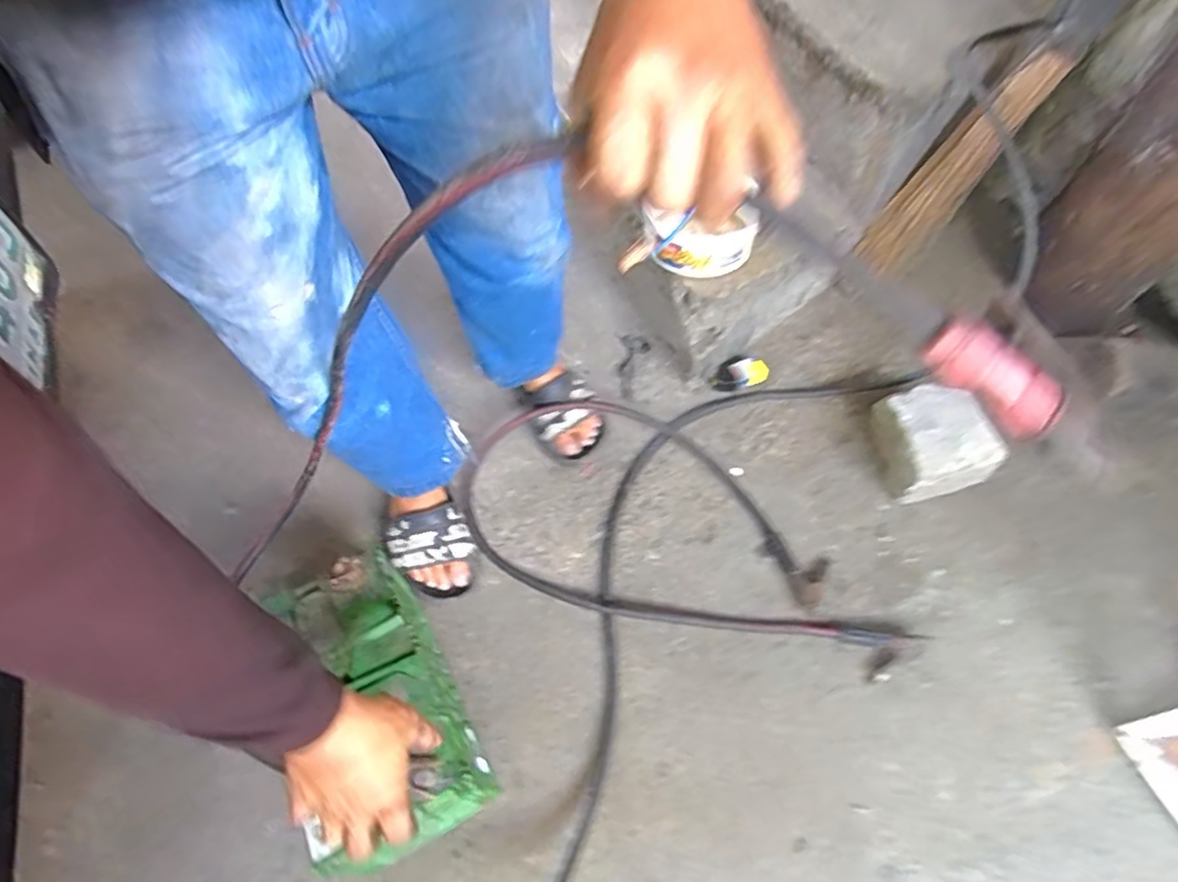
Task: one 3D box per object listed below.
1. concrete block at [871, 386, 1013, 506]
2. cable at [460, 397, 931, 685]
[{"bbox_3d":[0.524,0.003,1.010,0.146,0.117,0.159,-13,57,-5],"label":"concrete block"},{"bbox_3d":[0.137,0.135,0.976,0.700,0.067,0.334,17,70,10],"label":"cable"}]

